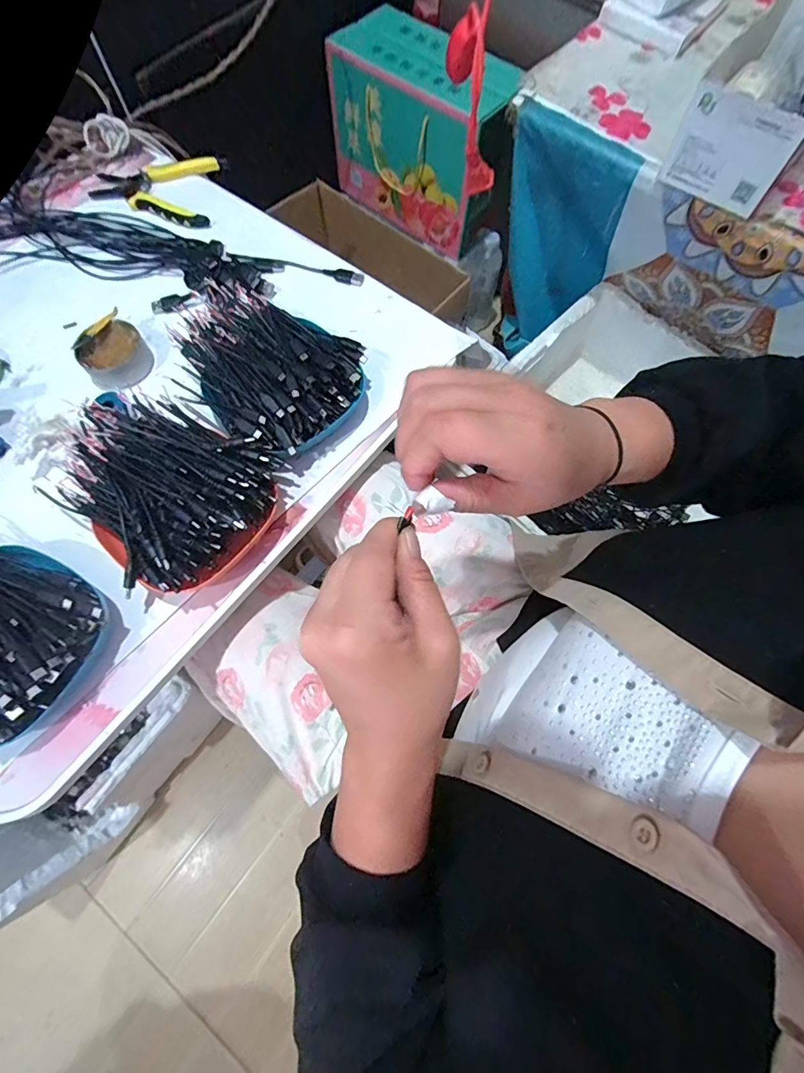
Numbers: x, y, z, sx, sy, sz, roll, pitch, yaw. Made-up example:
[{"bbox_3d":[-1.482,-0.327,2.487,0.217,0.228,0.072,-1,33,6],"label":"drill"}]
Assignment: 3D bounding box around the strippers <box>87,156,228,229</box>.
[{"bbox_3d":[-0.305,-0.434,0.559,0.155,0.012,0.116,5,71,0],"label":"strippers"}]

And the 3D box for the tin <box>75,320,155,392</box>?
[{"bbox_3d":[-0.292,-0.184,0.468,0.054,0.028,0.068,32,73,9],"label":"tin"}]

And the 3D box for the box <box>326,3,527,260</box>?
[{"bbox_3d":[0.035,-0.757,0.870,0.331,0.253,0.150,38,74,11],"label":"box"}]

